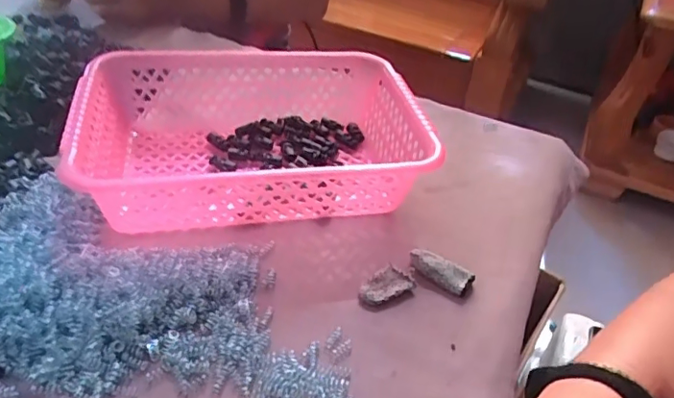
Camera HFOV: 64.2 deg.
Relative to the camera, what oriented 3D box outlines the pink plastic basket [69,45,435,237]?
[{"bbox_3d":[-0.078,-0.064,0.520,0.310,0.071,0.224,-3,41,-11],"label":"pink plastic basket"}]

